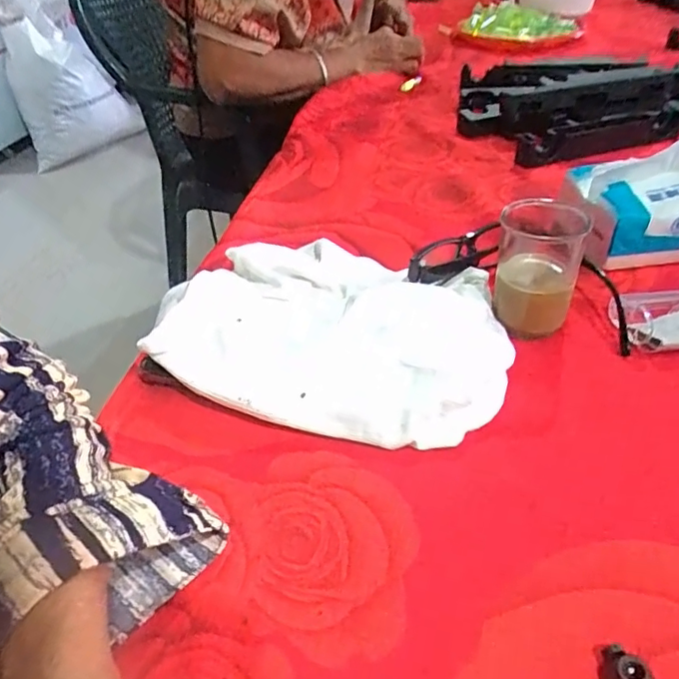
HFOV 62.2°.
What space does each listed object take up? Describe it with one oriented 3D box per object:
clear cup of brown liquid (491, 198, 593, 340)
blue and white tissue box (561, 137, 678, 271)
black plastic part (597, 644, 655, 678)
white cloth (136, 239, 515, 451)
[{"bbox_3d":[0.129,-0.045,0.371,0.050,0.079,0.055,-4,38,3],"label":"clear cup of brown liquid"},{"bbox_3d":[0.265,-0.109,0.427,0.170,0.066,0.068,-3,39,5],"label":"blue and white tissue box"},{"bbox_3d":[0.109,0.128,0.215,0.014,0.011,0.019,-32,45,-29],"label":"black plastic part"},{"bbox_3d":[-0.009,-0.010,0.376,0.238,0.040,0.170,14,42,23],"label":"white cloth"}]

